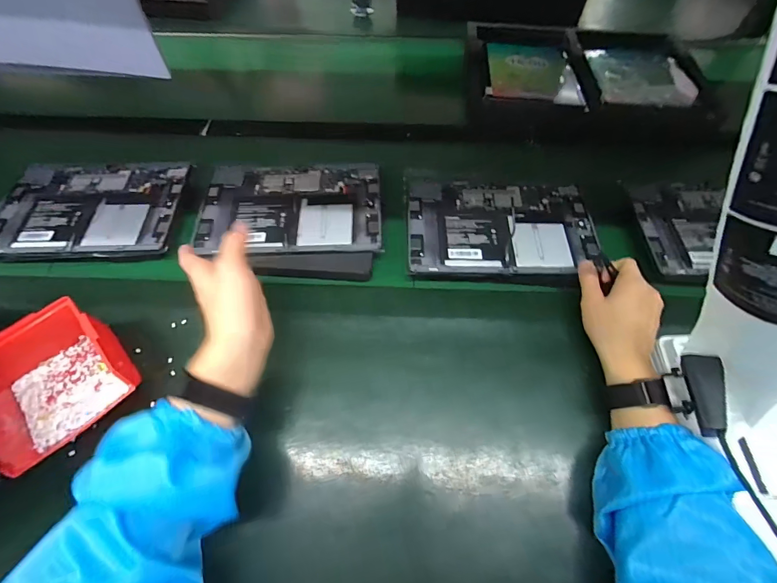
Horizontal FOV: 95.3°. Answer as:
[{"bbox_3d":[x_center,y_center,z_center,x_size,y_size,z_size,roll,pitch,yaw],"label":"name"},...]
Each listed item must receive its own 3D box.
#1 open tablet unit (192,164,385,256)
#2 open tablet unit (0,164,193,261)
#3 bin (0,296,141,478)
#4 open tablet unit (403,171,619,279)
[{"bbox_3d":[-0.138,-0.125,0.505,0.251,0.011,0.162,-2,60,-2],"label":"open tablet unit"},{"bbox_3d":[-0.425,-0.123,0.509,0.249,0.009,0.171,-1,60,-1],"label":"open tablet unit"},{"bbox_3d":[-0.349,0.096,0.371,0.137,0.066,0.132,-42,69,-18],"label":"bin"},{"bbox_3d":[0.151,-0.095,0.489,0.249,0.020,0.165,3,65,2],"label":"open tablet unit"}]

